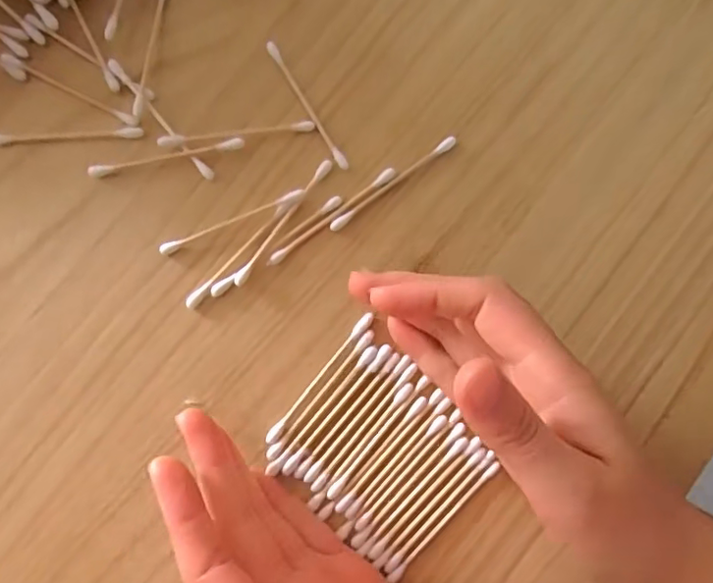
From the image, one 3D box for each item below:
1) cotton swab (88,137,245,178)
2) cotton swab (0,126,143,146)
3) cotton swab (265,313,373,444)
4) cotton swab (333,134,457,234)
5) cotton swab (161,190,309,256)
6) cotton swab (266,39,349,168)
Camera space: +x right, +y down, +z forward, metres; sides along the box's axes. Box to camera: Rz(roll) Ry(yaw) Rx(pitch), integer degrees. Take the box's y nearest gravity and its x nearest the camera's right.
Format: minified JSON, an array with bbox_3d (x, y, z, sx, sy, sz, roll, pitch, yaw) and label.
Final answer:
[{"bbox_3d":[-0.087,-0.062,0.269,0.071,0.006,0.005,-11,86,-3],"label":"cotton swab"},{"bbox_3d":[-0.134,-0.072,0.270,0.070,0.004,0.006,-2,85,-2],"label":"cotton swab"},{"bbox_3d":[-0.016,0.038,0.263,0.005,0.005,0.072,39,85,2],"label":"cotton swab"},{"bbox_3d":[0.017,-0.050,0.271,0.071,0.004,0.005,-36,87,-4],"label":"cotton swab"},{"bbox_3d":[-0.056,-0.032,0.269,0.070,0.004,0.005,-22,86,-3],"label":"cotton swab"},{"bbox_3d":[-0.023,-0.087,0.274,0.005,0.004,0.069,-31,87,-4],"label":"cotton swab"}]

